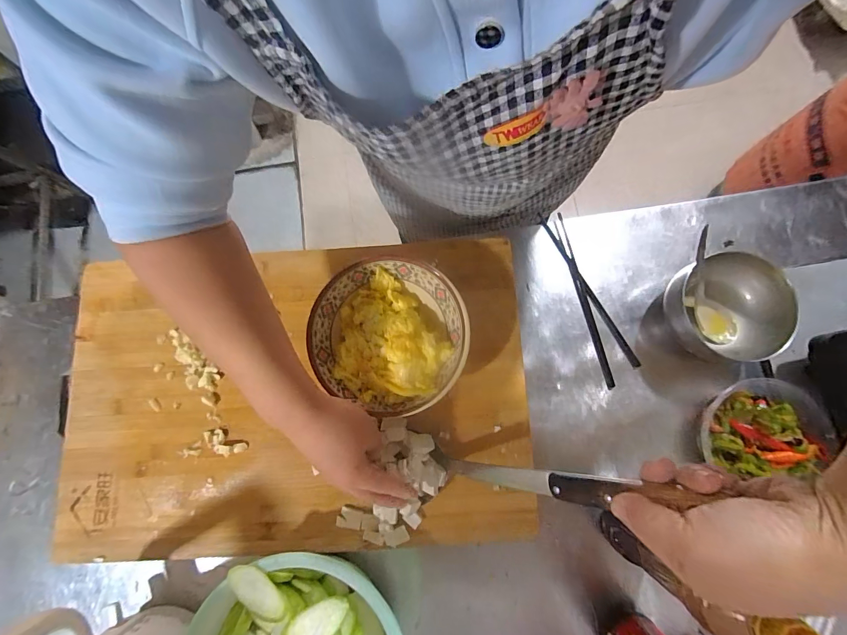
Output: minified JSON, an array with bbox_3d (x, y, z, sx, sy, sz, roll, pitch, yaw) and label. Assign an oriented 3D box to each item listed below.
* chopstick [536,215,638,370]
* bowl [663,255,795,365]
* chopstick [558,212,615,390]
[{"bbox_3d":[0.215,-0.039,0.498,0.012,0.005,0.232,-29,81,-6],"label":"chopstick"},{"bbox_3d":[0.356,-0.011,0.456,0.117,0.071,0.126,0,80,-1],"label":"bowl"},{"bbox_3d":[0.212,-0.025,0.494,0.011,0.006,0.235,-12,80,-3],"label":"chopstick"}]

